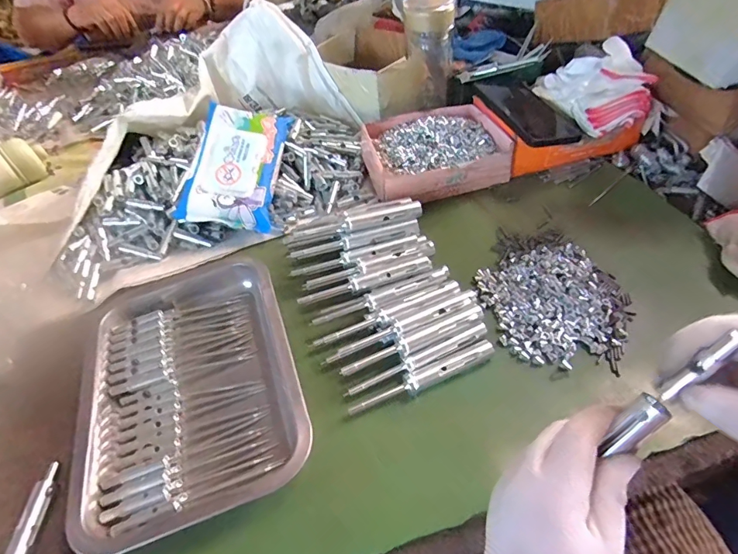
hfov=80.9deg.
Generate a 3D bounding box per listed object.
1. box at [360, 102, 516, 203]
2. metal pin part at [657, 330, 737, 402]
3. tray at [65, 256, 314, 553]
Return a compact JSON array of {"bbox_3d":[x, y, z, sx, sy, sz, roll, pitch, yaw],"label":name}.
[{"bbox_3d":[0.083,-0.173,0.581,0.176,0.046,0.149,-15,49,-7],"label":"box"},{"bbox_3d":[0.178,0.050,0.235,0.009,0.051,0.007,-4,46,-42],"label":"metal pin part"},{"bbox_3d":[-0.170,0.085,0.406,0.194,0.038,0.278,-19,49,-10],"label":"tray"}]

